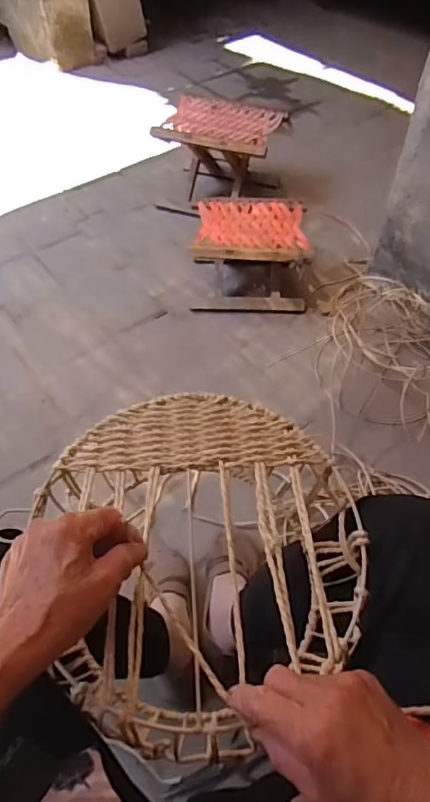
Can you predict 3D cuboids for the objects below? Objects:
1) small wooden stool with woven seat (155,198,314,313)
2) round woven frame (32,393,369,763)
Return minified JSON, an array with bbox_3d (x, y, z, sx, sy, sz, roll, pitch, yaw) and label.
[{"bbox_3d":[0.081,-0.362,1.367,0.297,0.188,0.231,5,52,2],"label":"small wooden stool with woven seat"},{"bbox_3d":[-0.006,0.119,0.460,0.257,0.030,0.293,-12,52,-11],"label":"round woven frame"}]

